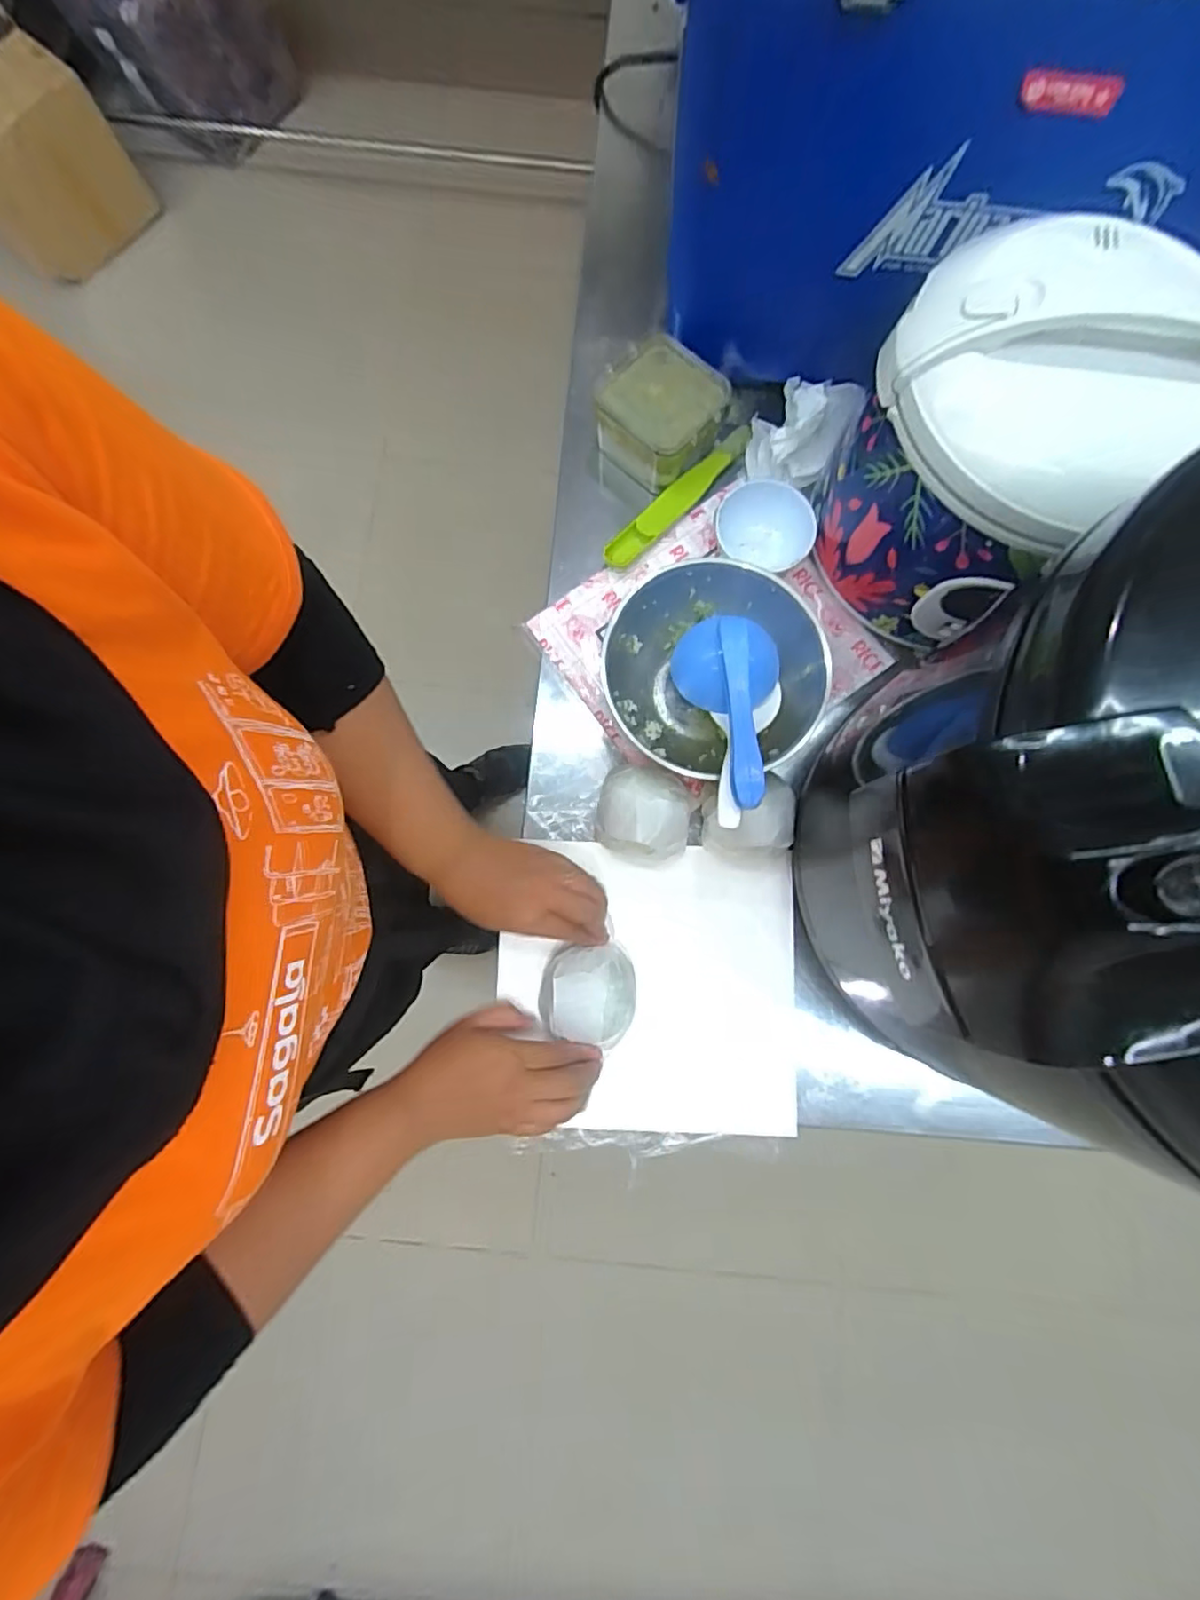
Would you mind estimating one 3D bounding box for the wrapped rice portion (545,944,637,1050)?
[{"bbox_3d":[-0.007,0.168,0.530,0.073,0.035,0.078,0,80,-1],"label":"wrapped rice portion"}]

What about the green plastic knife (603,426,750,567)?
[{"bbox_3d":[0.084,-0.313,0.636,0.031,0.021,0.209,42,81,6],"label":"green plastic knife"}]

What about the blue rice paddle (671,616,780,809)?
[{"bbox_3d":[0.119,-0.079,0.528,0.095,0.063,0.193,-4,61,-2],"label":"blue rice paddle"}]

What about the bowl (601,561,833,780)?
[{"bbox_3d":[0.101,-0.110,0.571,0.189,0.086,0.184,0,80,-1],"label":"bowl"}]

